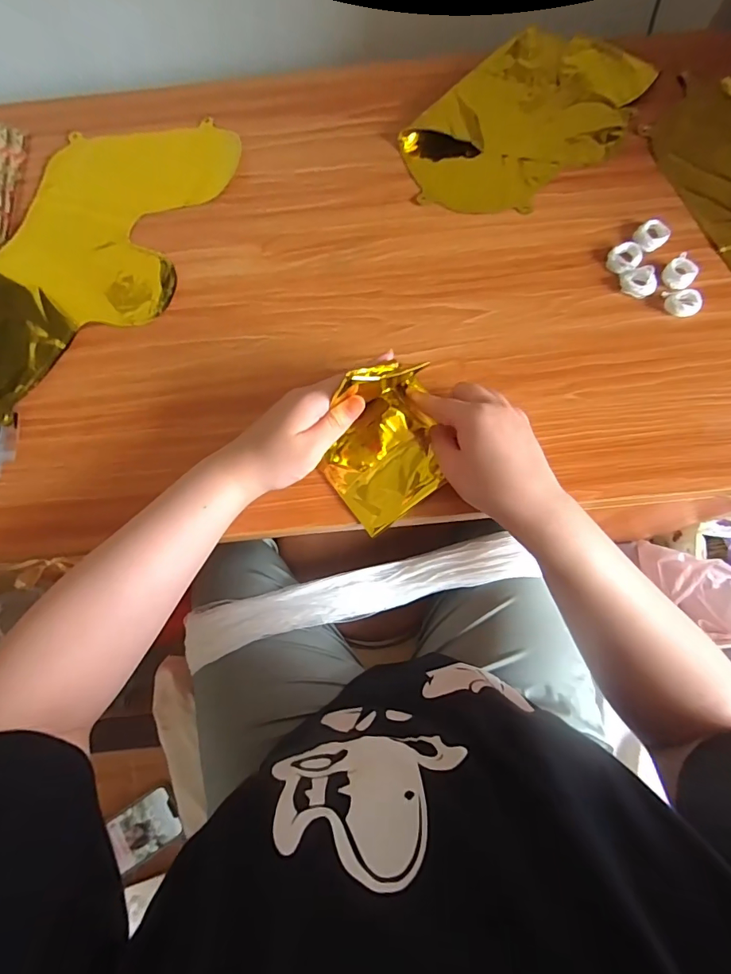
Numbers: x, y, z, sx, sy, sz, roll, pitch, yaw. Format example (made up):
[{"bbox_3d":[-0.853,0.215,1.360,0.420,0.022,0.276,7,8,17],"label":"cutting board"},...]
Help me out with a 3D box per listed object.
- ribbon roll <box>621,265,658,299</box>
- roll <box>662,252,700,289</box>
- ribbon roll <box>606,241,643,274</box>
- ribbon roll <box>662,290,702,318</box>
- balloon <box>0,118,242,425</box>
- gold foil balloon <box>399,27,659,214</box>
[{"bbox_3d":[0.264,-0.199,0.439,0.028,0.013,0.029,0,74,2],"label":"ribbon roll"},{"bbox_3d":[0.305,-0.208,0.440,0.028,0.012,0.033,42,80,12],"label":"roll"},{"bbox_3d":[0.256,-0.227,0.448,0.029,0.009,0.034,42,80,12],"label":"ribbon roll"},{"bbox_3d":[0.302,-0.176,0.431,0.029,0.010,0.028,0,74,2],"label":"ribbon roll"},{"bbox_3d":[-0.294,-0.230,0.467,0.196,0.011,0.416,18,76,7],"label":"balloon"},{"bbox_3d":[0.180,-0.406,0.501,0.171,0.014,0.285,43,80,12],"label":"gold foil balloon"}]

